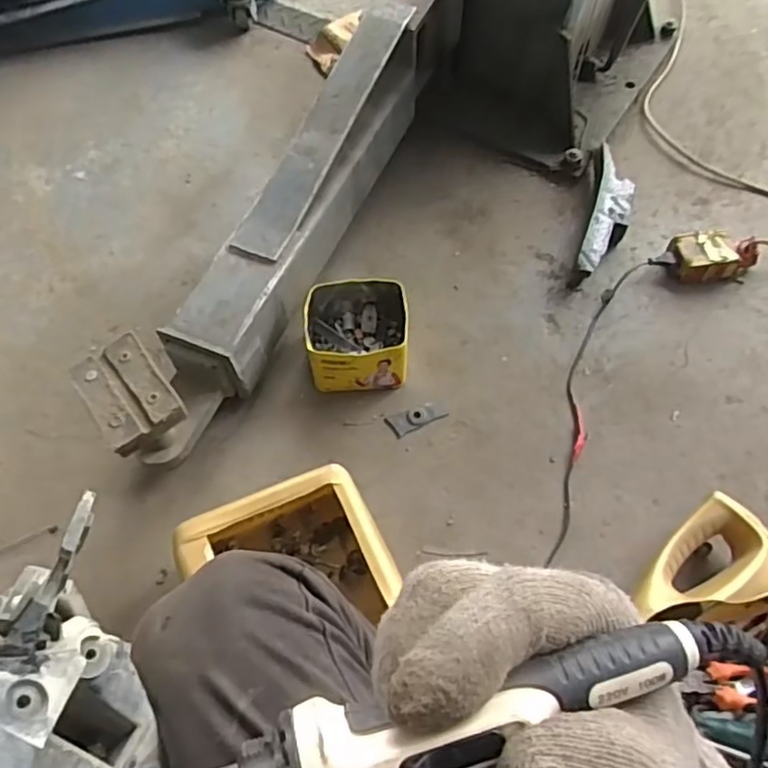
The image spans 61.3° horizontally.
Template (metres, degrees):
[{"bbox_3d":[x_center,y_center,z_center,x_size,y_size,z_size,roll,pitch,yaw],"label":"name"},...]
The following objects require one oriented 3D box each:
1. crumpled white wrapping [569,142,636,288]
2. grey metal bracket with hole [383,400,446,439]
[{"bbox_3d":[0.347,-0.262,1.016,0.067,0.061,0.268,16,61,7],"label":"crumpled white wrapping"},{"bbox_3d":[0.044,0.042,0.862,0.077,0.004,0.033,-23,63,-14],"label":"grey metal bracket with hole"}]

